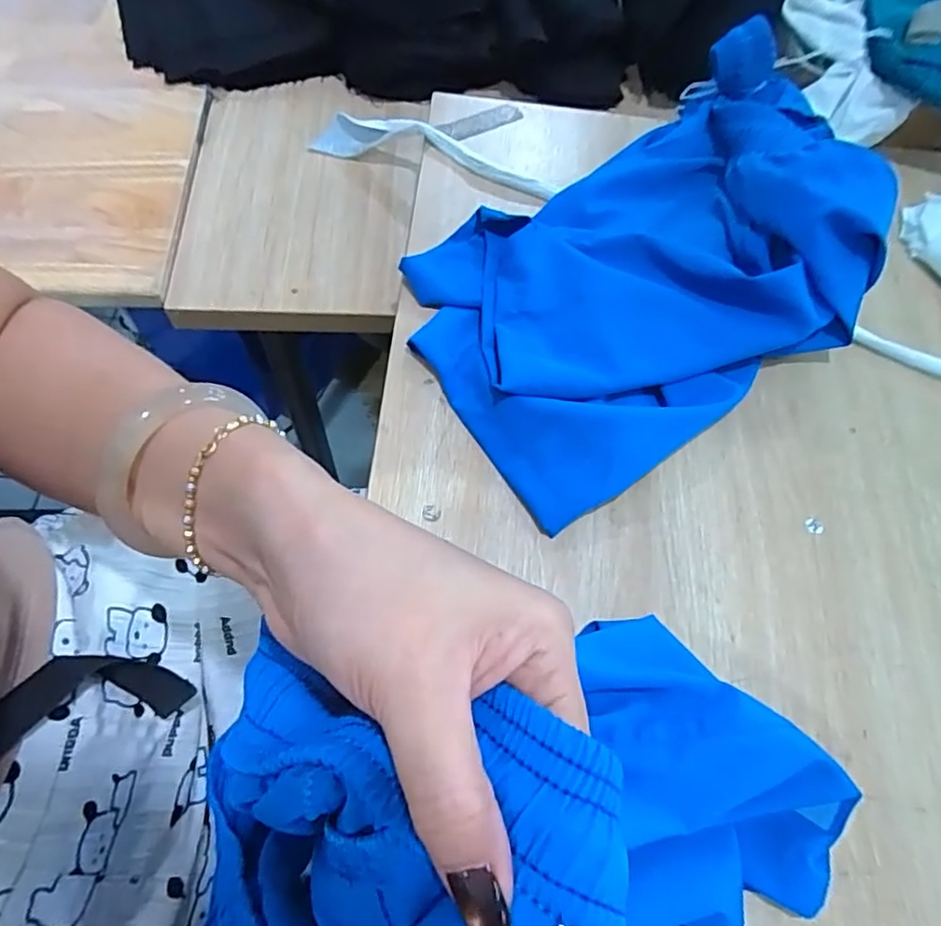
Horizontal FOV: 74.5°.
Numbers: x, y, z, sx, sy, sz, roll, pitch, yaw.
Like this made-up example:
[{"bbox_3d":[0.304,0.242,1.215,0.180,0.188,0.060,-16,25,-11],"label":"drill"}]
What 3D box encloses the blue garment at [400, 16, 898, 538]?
[{"bbox_3d":[0.143,-0.158,0.464,0.390,0.093,0.249,-30,70,-17],"label":"blue garment"}]

